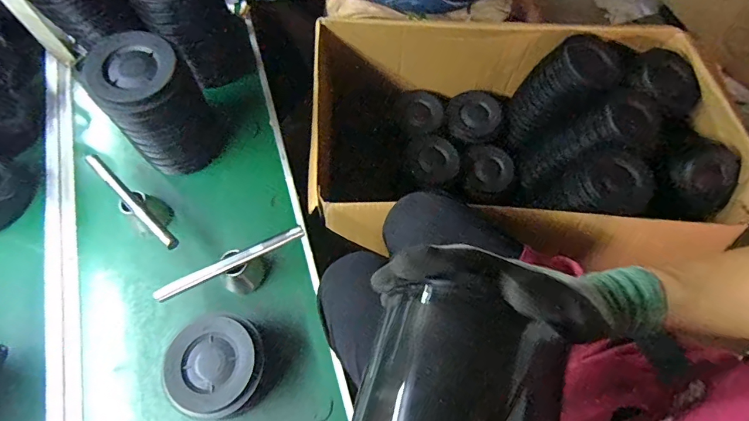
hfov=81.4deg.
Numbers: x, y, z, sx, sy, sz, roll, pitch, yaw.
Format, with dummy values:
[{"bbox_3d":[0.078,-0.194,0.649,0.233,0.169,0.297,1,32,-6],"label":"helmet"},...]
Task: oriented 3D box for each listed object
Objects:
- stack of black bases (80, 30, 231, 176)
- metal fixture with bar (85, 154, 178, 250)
[{"bbox_3d":[-0.307,-0.149,0.641,0.125,0.200,0.096,-35,69,-13],"label":"stack of black bases"},{"bbox_3d":[-0.347,-0.011,0.641,0.205,0.070,0.047,33,70,15],"label":"metal fixture with bar"}]

